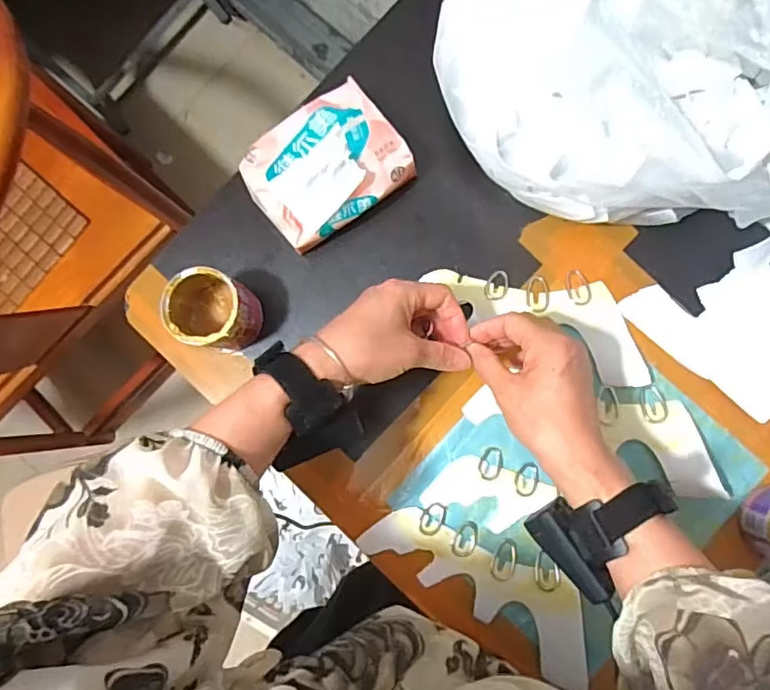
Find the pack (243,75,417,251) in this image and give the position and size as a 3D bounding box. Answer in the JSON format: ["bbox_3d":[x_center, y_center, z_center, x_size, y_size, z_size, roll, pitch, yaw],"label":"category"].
[{"bbox_3d":[-0.053,-0.157,0.504,0.130,0.067,0.100,-36,82,0],"label":"pack"}]

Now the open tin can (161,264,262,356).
[{"bbox_3d":[-0.150,-0.030,0.496,0.071,0.075,0.062,34,87,8],"label":"open tin can"}]

